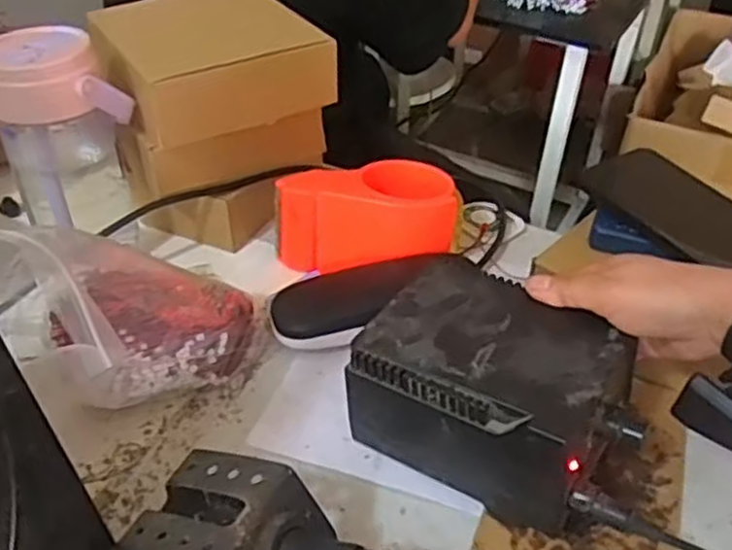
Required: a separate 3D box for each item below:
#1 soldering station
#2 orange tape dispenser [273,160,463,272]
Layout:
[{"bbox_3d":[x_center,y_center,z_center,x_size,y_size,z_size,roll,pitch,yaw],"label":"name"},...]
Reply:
[{"bbox_3d":[0.083,0.065,0.448,0.157,0.083,0.110,24,45,25],"label":"soldering station"},{"bbox_3d":[0.001,-0.047,0.603,0.143,0.065,0.070,-4,40,-5],"label":"orange tape dispenser"}]

